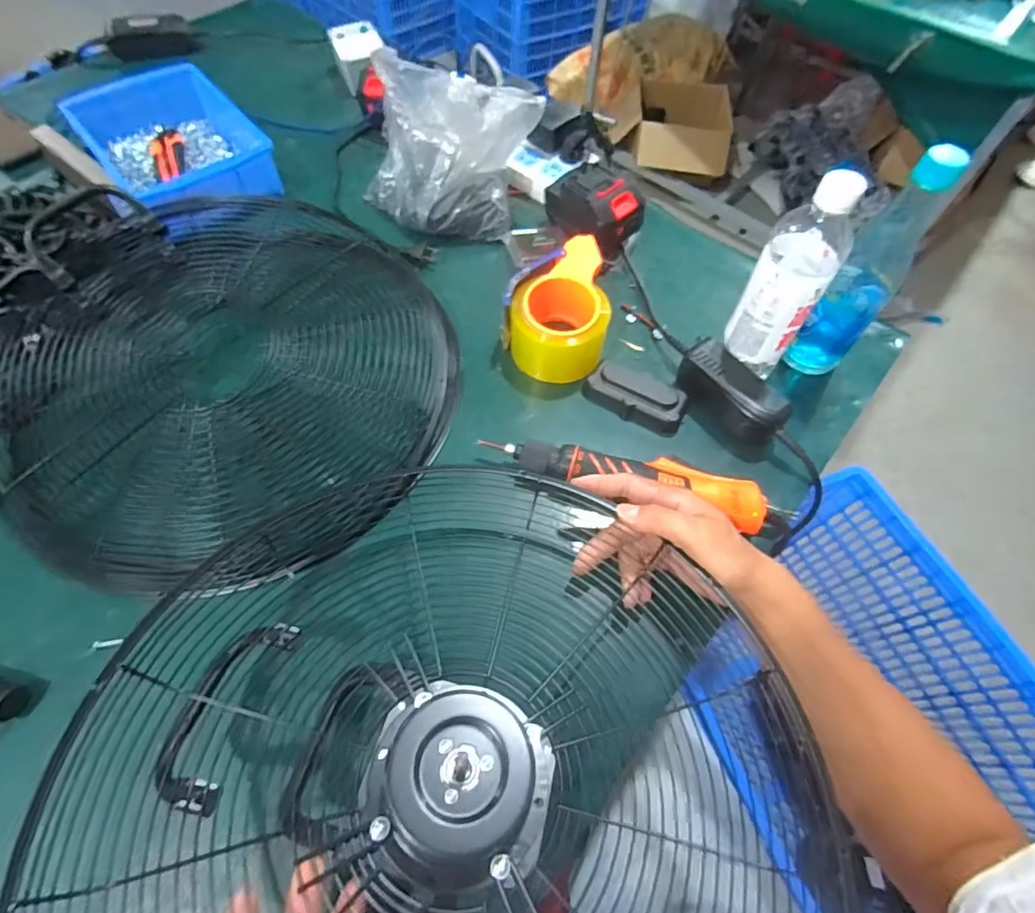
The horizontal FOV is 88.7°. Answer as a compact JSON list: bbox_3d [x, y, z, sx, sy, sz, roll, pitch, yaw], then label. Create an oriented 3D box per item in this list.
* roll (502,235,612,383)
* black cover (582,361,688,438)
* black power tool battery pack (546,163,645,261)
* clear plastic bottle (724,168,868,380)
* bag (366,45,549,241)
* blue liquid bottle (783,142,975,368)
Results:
[{"bbox_3d":[0.050,-0.165,0.584,0.109,0.073,0.147,16,61,7],"label":"roll"},{"bbox_3d":[0.124,-0.062,0.556,0.105,0.028,0.043,30,64,14],"label":"black cover"},{"bbox_3d":[0.101,-0.308,0.654,0.084,0.073,0.116,-25,65,-16],"label":"black power tool battery pack"},{"bbox_3d":[0.249,-0.161,0.485,0.068,0.190,0.081,38,66,17],"label":"clear plastic bottle"},{"bbox_3d":[-0.087,-0.364,0.643,0.210,0.139,0.115,10,61,3],"label":"bag"},{"bbox_3d":[0.341,-0.177,0.512,0.067,0.233,0.053,14,61,5],"label":"blue liquid bottle"}]

